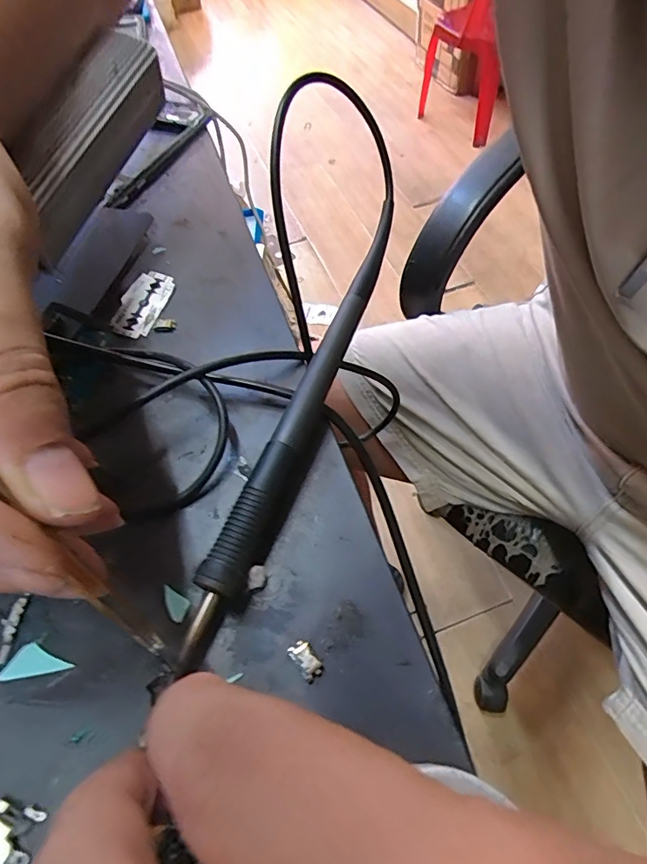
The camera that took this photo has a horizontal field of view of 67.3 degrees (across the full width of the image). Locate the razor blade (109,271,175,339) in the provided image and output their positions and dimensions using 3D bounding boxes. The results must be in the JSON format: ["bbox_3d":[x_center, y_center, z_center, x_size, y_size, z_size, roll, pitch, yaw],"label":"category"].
[{"bbox_3d":[-0.090,-0.065,0.243,0.019,0.004,0.041,17,62,-3],"label":"razor blade"}]

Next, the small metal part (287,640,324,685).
[{"bbox_3d":[-0.005,0.070,0.150,0.007,0.004,0.012,-33,60,-18],"label":"small metal part"}]

